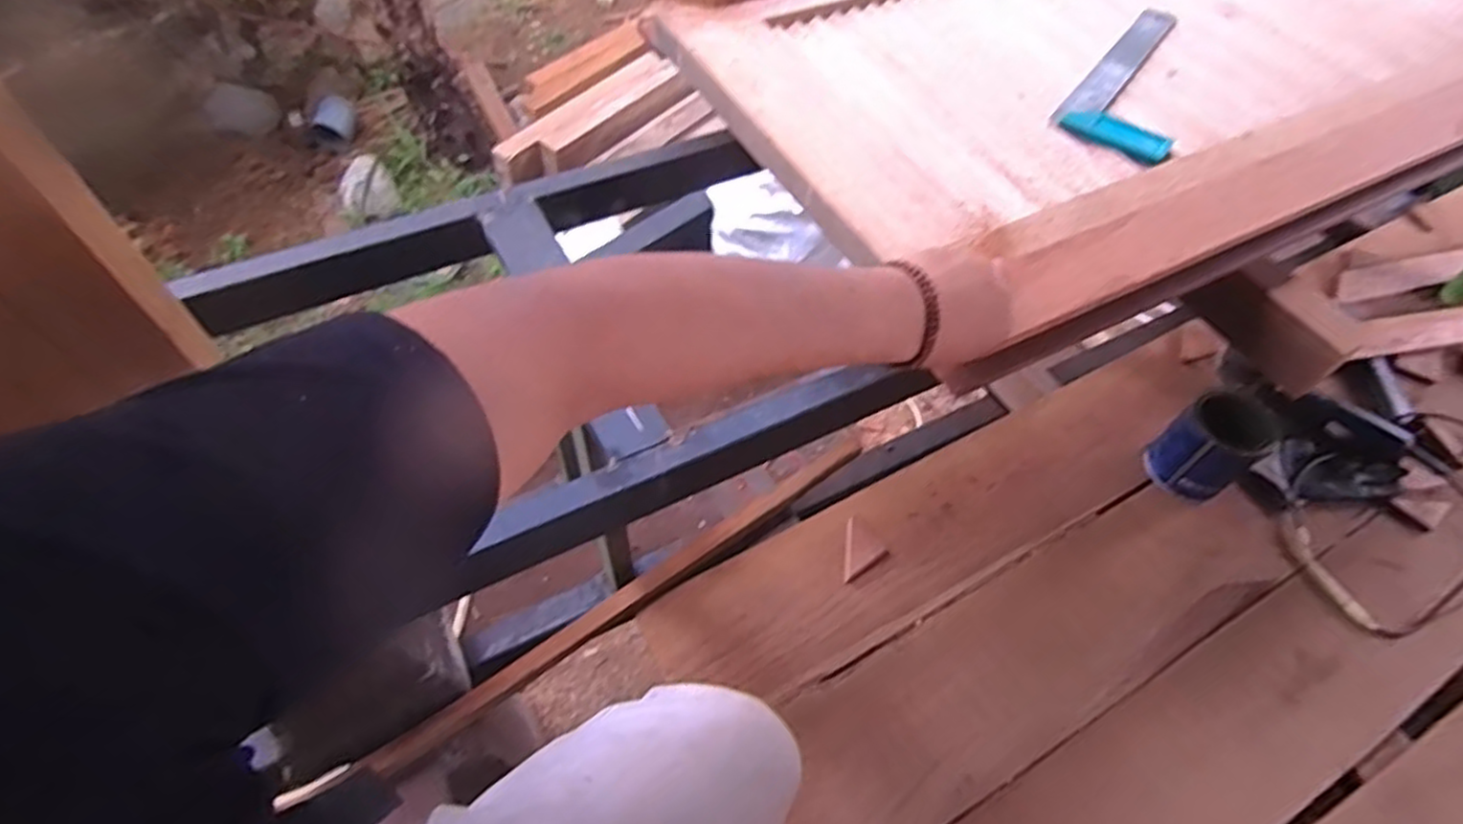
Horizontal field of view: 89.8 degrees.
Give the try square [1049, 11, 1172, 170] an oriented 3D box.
[{"bbox_3d":[0.446,-0.355,0.777,0.113,0.013,0.297,32,61,20],"label":"try square"}]

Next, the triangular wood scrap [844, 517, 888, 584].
[{"bbox_3d":[0.165,0.187,0.998,0.076,0.004,0.062,-36,62,-22],"label":"triangular wood scrap"}]

